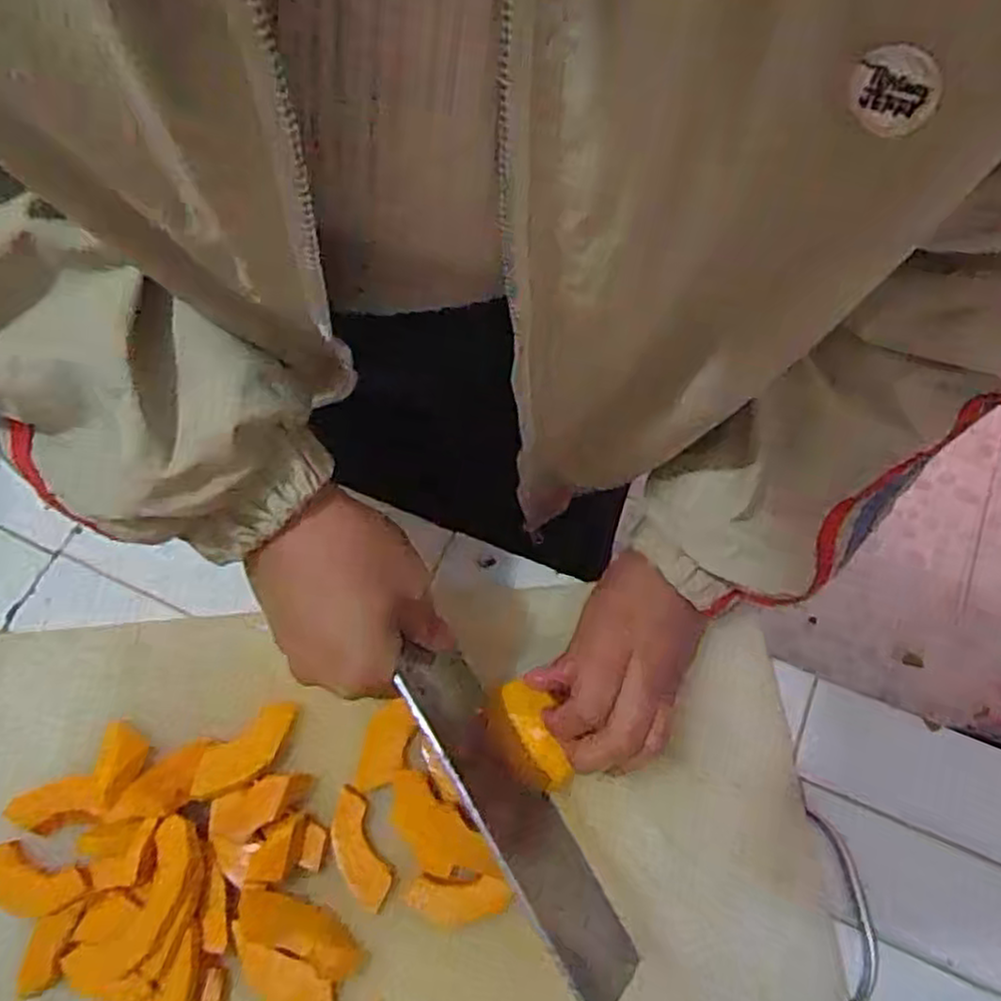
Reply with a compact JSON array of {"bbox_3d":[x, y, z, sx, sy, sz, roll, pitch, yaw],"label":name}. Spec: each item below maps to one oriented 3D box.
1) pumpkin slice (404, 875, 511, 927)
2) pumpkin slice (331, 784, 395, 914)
[{"bbox_3d":[-0.022,0.209,0.390,0.053,0.006,0.022,-2,67,2],"label":"pumpkin slice"},{"bbox_3d":[-0.076,0.186,0.398,0.023,0.008,0.060,-24,68,-7],"label":"pumpkin slice"}]

